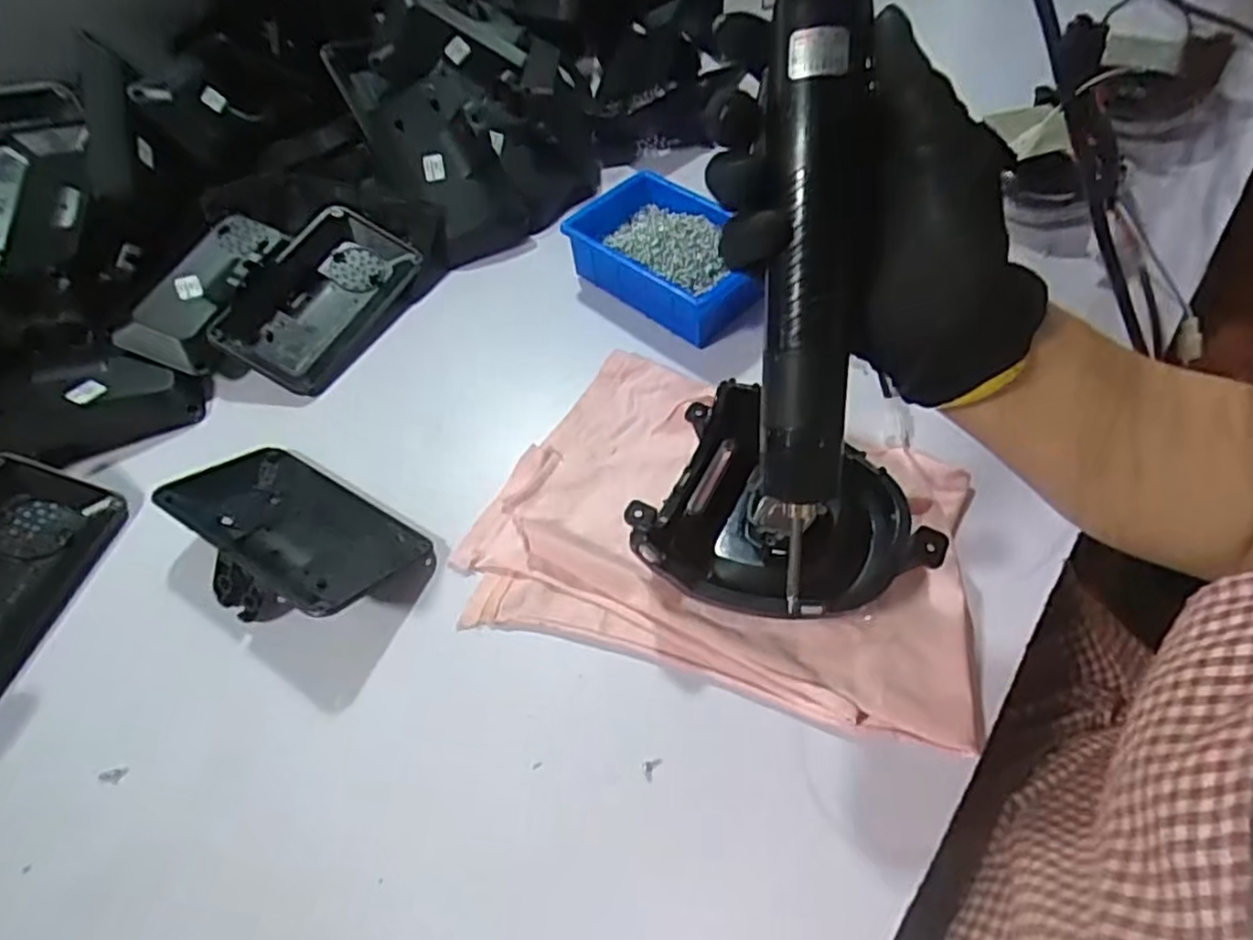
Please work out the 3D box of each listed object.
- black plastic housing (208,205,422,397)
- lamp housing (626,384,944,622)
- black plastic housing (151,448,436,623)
[{"bbox_3d":[-0.242,-0.132,0.579,0.100,0.042,0.158,34,66,-2],"label":"black plastic housing"},{"bbox_3d":[0.089,0.029,0.407,0.149,0.056,0.125,18,57,17],"label":"lamp housing"},{"bbox_3d":[-0.204,0.040,0.439,0.160,0.040,0.094,28,61,23],"label":"black plastic housing"}]

